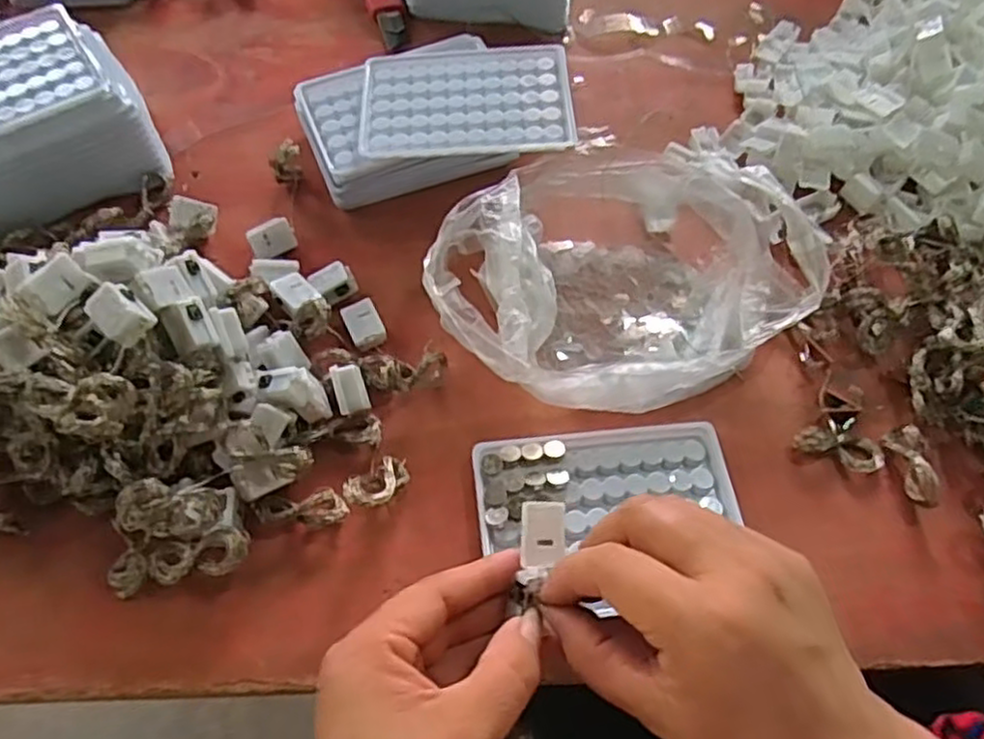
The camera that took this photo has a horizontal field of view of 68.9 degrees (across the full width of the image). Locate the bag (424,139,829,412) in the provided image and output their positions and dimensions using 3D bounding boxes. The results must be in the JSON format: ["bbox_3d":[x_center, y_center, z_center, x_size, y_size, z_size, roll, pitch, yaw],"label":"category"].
[{"bbox_3d":[0.079,-0.064,0.420,0.229,0.055,0.168,-19,62,-13],"label":"bag"}]

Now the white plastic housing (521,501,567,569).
[{"bbox_3d":[0.021,0.068,0.300,0.020,0.008,0.026,3,82,-21],"label":"white plastic housing"}]

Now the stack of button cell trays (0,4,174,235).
[{"bbox_3d":[-0.295,-0.152,0.454,0.146,0.073,0.113,-32,65,-19],"label":"stack of button cell trays"}]

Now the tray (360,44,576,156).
[{"bbox_3d":[-0.017,-0.174,0.452,0.129,0.012,0.098,-2,60,-3],"label":"tray"}]

